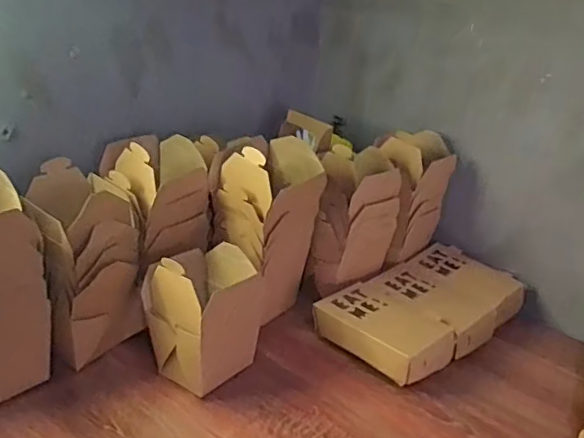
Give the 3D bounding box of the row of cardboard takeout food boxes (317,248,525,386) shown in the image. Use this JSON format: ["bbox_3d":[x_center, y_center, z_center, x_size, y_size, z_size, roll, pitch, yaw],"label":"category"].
[{"bbox_3d":[0.168,0.124,0.740,0.292,0.062,0.150,-15,31,-40],"label":"row of cardboard takeout food boxes"}]

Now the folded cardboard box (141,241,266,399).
[{"bbox_3d":[-0.095,0.105,0.614,0.094,0.142,0.093,22,28,33],"label":"folded cardboard box"}]

